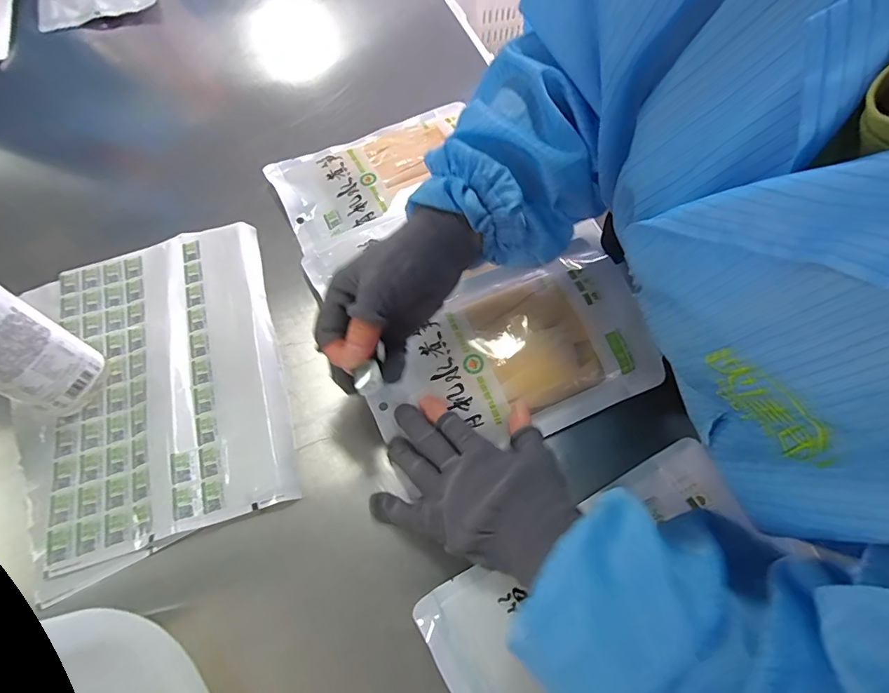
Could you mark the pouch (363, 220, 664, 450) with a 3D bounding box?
[{"bbox_3d":[0.060,0.001,0.401,0.258,0.037,0.156,-22,68,-11],"label":"pouch"}]

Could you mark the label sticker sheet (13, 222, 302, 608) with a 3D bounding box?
[{"bbox_3d":[-0.257,0.026,0.398,0.208,0.015,0.293,-17,64,-9],"label":"label sticker sheet"}]

